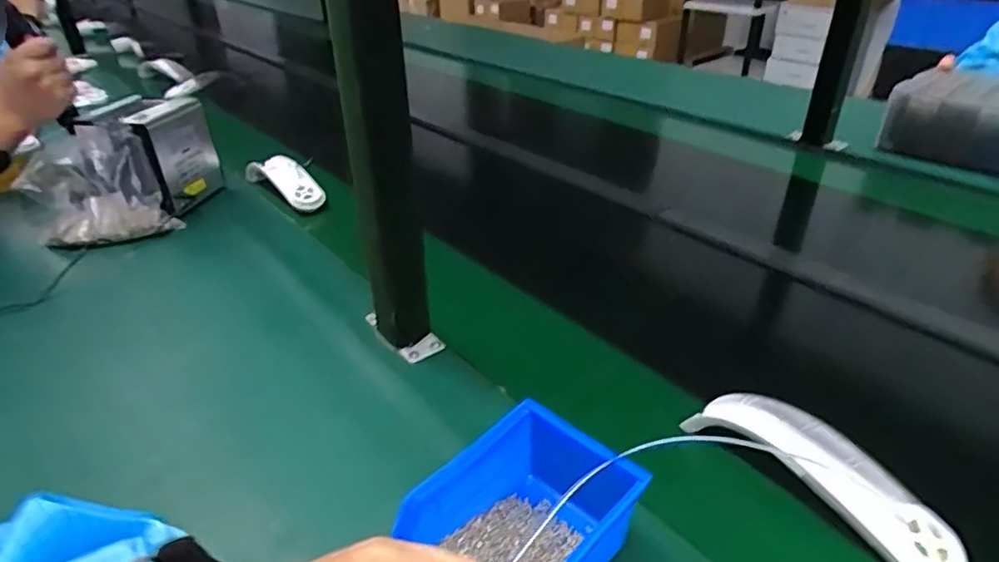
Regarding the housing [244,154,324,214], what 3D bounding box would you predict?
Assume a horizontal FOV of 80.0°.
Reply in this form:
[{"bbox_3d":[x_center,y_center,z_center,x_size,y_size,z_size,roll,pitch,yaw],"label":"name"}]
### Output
[{"bbox_3d":[-0.348,-0.161,0.967,0.159,0.054,0.056,32,42,23],"label":"housing"}]

